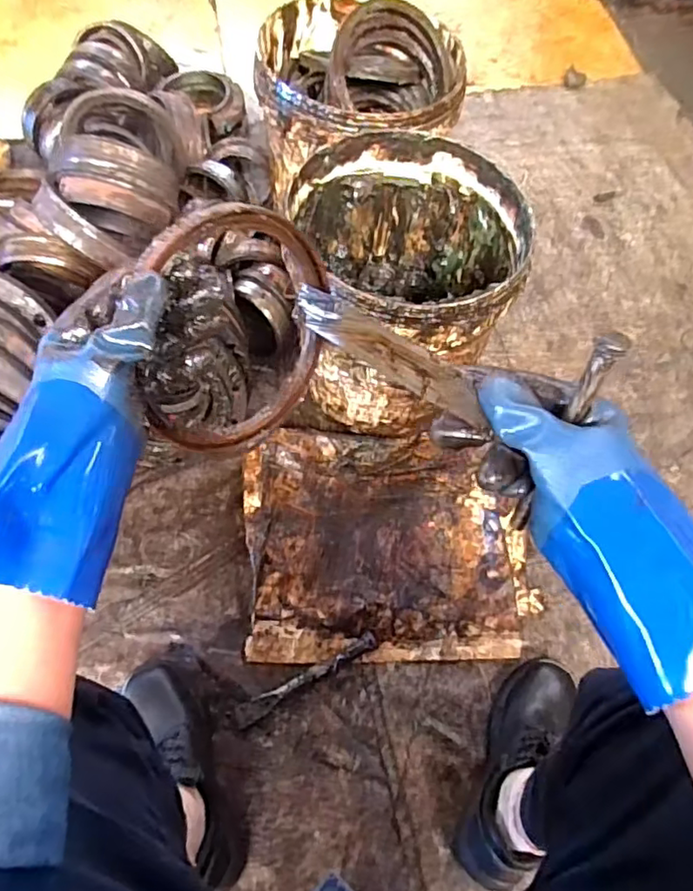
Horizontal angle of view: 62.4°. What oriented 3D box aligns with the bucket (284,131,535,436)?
[{"bbox_3d":[0.074,-0.210,0.851,0.299,0.343,0.309,0,66,-1],"label":"bucket"}]

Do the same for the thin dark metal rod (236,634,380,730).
[{"bbox_3d":[-0.050,0.308,0.759,0.202,0.013,0.024,-28,72,-12],"label":"thin dark metal rod"}]

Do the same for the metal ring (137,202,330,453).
[{"bbox_3d":[-0.076,-0.083,0.428,0.014,0.182,0.158,28,39,34],"label":"metal ring"}]

